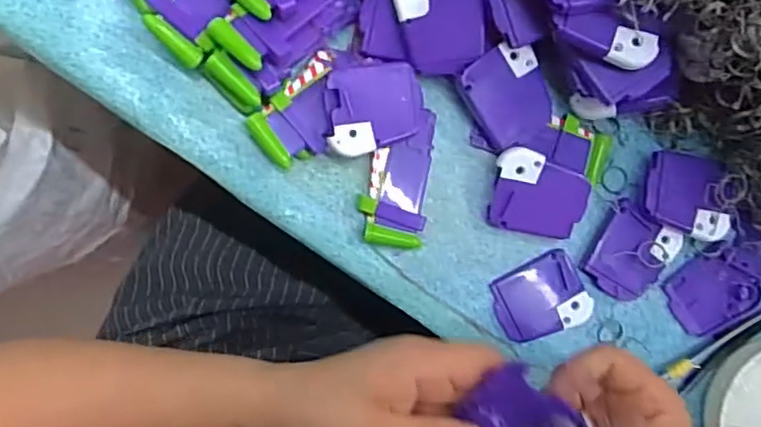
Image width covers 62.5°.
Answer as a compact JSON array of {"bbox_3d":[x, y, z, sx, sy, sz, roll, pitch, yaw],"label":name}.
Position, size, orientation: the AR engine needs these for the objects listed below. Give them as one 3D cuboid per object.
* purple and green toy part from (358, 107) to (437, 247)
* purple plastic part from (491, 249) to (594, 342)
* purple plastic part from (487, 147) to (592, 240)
[{"bbox_3d":[0.011,-0.023,0.408,0.043,0.011,0.087,6,90,-7],"label":"purple and green toy part"},{"bbox_3d":[0.108,0.059,0.422,0.062,0.004,0.052,-28,94,-6],"label":"purple plastic part"},{"bbox_3d":[0.105,-0.012,0.412,0.061,0.021,0.051,11,90,-7],"label":"purple plastic part"}]

